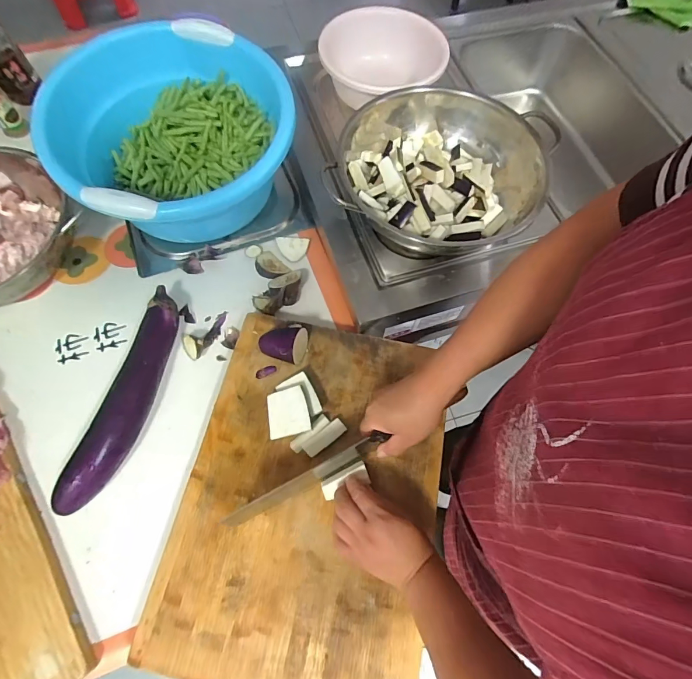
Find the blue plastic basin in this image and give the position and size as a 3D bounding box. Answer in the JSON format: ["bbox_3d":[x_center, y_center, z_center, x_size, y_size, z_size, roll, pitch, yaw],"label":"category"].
[{"bbox_3d":[-0.247,-0.305,0.613,0.323,0.184,0.314,1,67,-2],"label":"blue plastic basin"}]

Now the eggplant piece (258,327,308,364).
[{"bbox_3d":[-0.088,0.005,0.555,0.067,0.040,0.051,13,67,4],"label":"eggplant piece"}]

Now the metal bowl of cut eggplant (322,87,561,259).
[{"bbox_3d":[0.144,-0.266,0.634,0.310,0.085,0.306,1,67,-2],"label":"metal bowl of cut eggplant"}]

